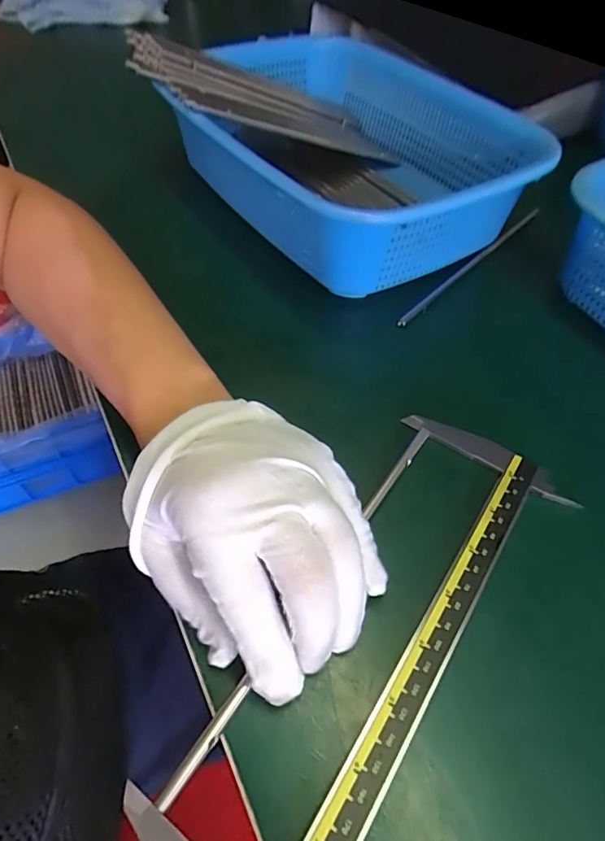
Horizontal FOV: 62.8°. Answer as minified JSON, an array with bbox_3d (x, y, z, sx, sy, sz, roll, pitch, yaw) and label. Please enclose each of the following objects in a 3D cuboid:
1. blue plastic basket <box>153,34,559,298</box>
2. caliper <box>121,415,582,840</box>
[{"bbox_3d":[0.034,-0.193,0.381,0.199,0.082,0.247,-33,61,-24],"label":"blue plastic basket"},{"bbox_3d":[0.017,0.109,0.188,0.085,0.013,0.297,31,56,19],"label":"caliper"}]

